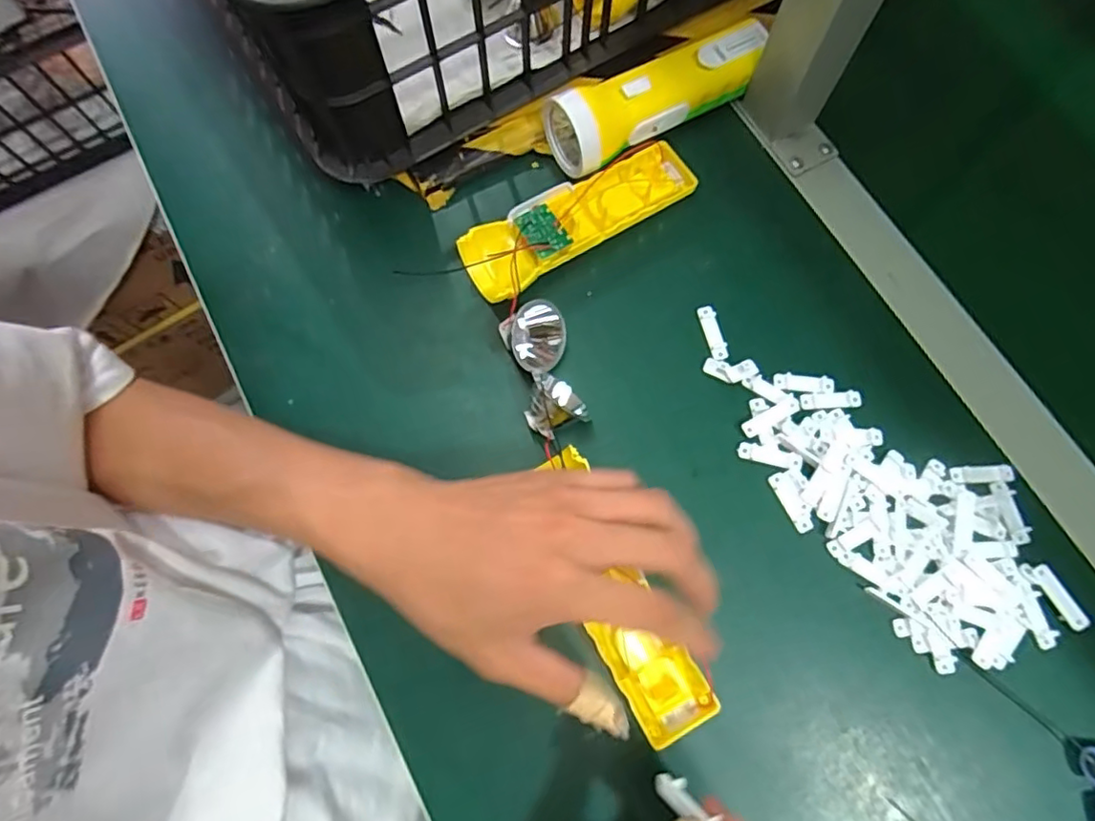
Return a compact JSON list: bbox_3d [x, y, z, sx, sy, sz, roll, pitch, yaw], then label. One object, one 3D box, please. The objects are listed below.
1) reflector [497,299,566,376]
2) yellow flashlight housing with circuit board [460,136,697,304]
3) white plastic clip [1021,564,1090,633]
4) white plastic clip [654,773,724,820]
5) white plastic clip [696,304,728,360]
[{"bbox_3d":[-0.007,-0.046,0.378,0.035,0.031,0.038,-33,76,-8],"label":"reflector"},{"bbox_3d":[0.022,-0.129,0.405,0.163,0.031,0.047,-33,76,-8],"label":"yellow flashlight housing with circuit board"},{"bbox_3d":[0.289,0.105,0.343,0.013,0.005,0.041,-29,75,-7],"label":"white plastic clip"},{"bbox_3d":[0.062,0.170,0.260,0.007,0.038,0.012,42,75,-29],"label":"white plastic clip"},{"bbox_3d":[0.108,-0.050,0.394,0.011,0.004,0.038,-15,74,-4],"label":"white plastic clip"}]

